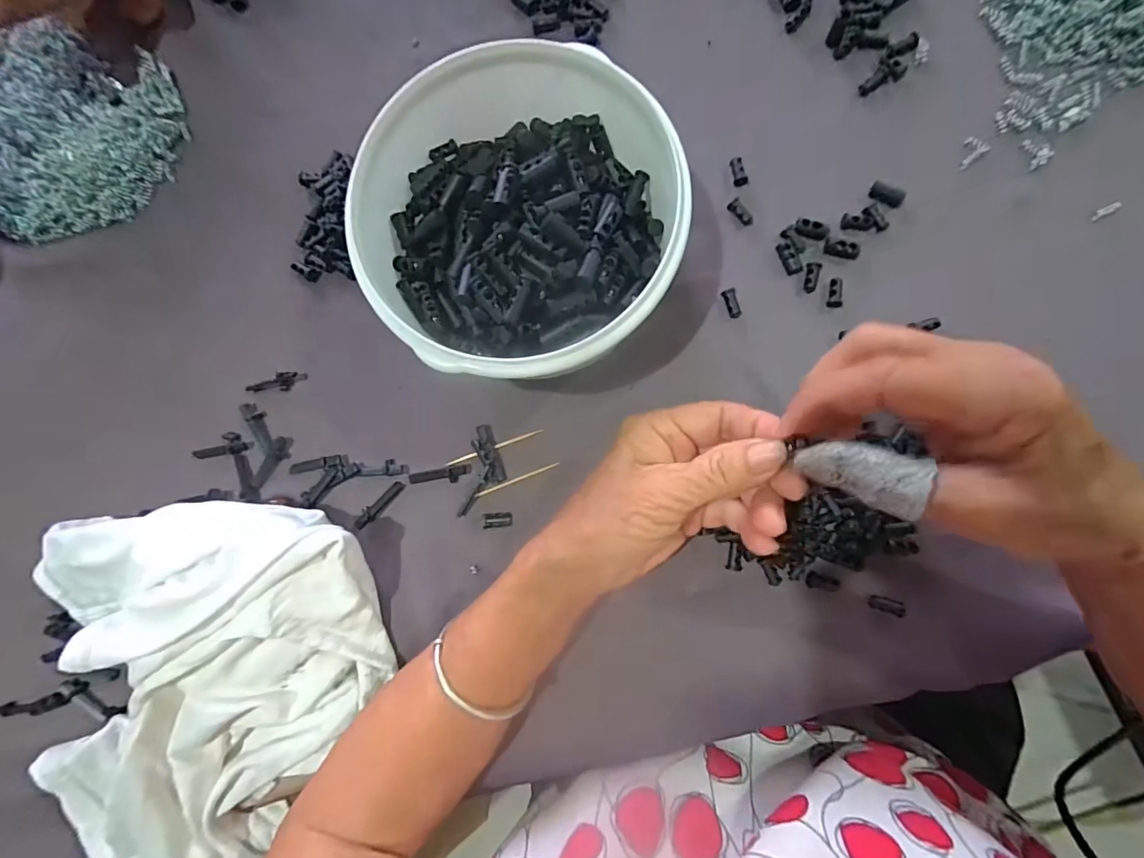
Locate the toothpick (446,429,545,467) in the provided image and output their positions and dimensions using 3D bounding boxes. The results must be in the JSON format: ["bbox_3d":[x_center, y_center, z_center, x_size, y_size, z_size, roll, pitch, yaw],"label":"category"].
[{"bbox_3d":[-0.046,0.011,0.296,0.061,0.004,0.004,-20,85,3],"label":"toothpick"}]

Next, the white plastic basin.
[{"bbox_3d":[-0.024,-0.104,0.267,0.158,0.078,0.160,-1,84,5],"label":"white plastic basin"}]

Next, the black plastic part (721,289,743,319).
[{"bbox_3d":[0.095,-0.074,0.292,0.008,0.005,0.018,-24,85,3],"label":"black plastic part"}]

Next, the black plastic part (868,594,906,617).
[{"bbox_3d":[0.172,0.096,0.269,0.018,0.004,0.008,16,88,19],"label":"black plastic part"}]

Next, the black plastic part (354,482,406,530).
[{"bbox_3d":[-0.117,0.046,0.299,0.009,0.004,0.037,44,91,6],"label":"black plastic part"}]

